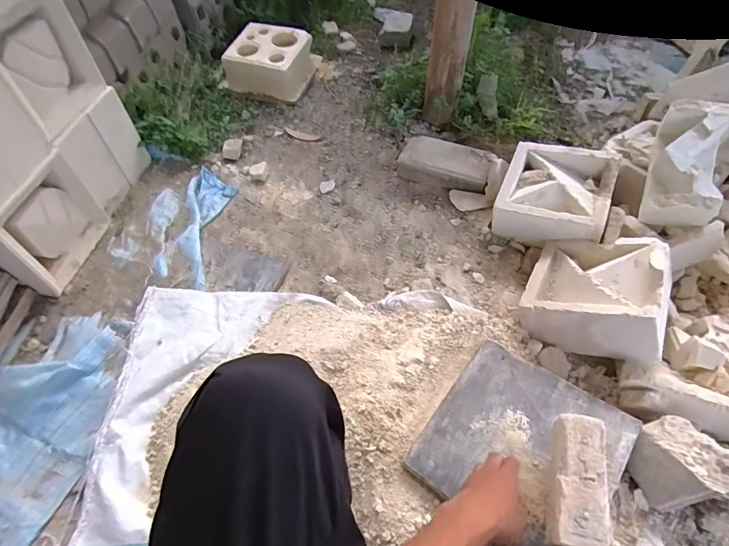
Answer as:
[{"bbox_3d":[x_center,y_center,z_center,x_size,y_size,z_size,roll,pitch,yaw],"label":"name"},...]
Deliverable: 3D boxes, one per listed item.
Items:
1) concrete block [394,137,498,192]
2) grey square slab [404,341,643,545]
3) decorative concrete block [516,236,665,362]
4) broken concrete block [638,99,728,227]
[{"bbox_3d":[0.188,-0.248,1.011,0.213,0.062,0.109,19,60,16],"label":"concrete block"},{"bbox_3d":[0.224,0.239,0.613,0.241,0.029,0.243,31,63,22],"label":"grey square slab"},{"bbox_3d":[0.401,0.040,0.752,0.202,0.097,0.207,3,39,40],"label":"decorative concrete block"},{"bbox_3d":[0.584,-0.191,0.783,0.102,0.109,0.220,12,85,12],"label":"broken concrete block"}]

